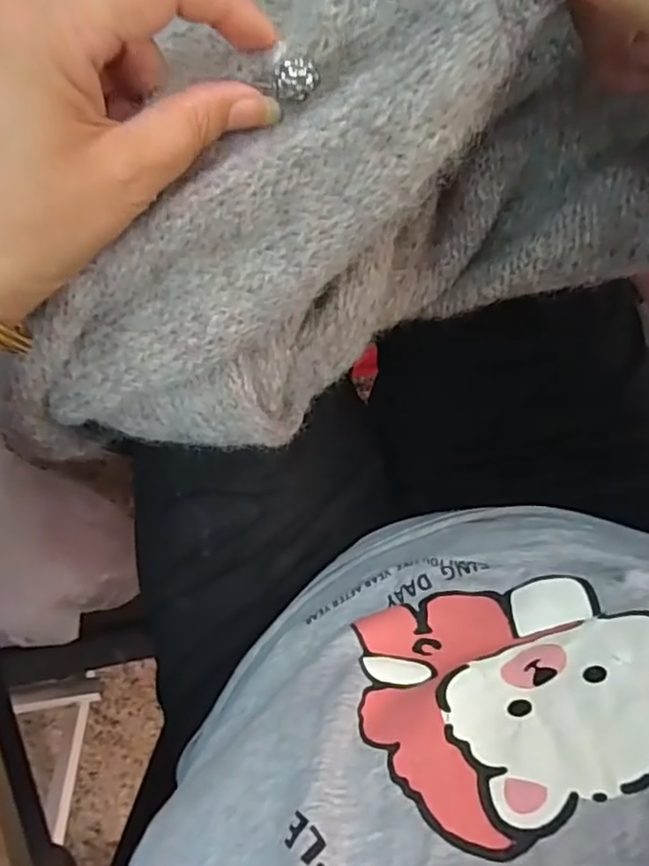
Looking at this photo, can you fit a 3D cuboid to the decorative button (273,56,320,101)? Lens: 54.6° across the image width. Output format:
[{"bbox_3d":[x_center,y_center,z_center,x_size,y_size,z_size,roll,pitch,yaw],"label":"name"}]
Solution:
[{"bbox_3d":[-0.009,-0.112,0.199,0.014,0.007,0.010,2,98,-2],"label":"decorative button"}]

